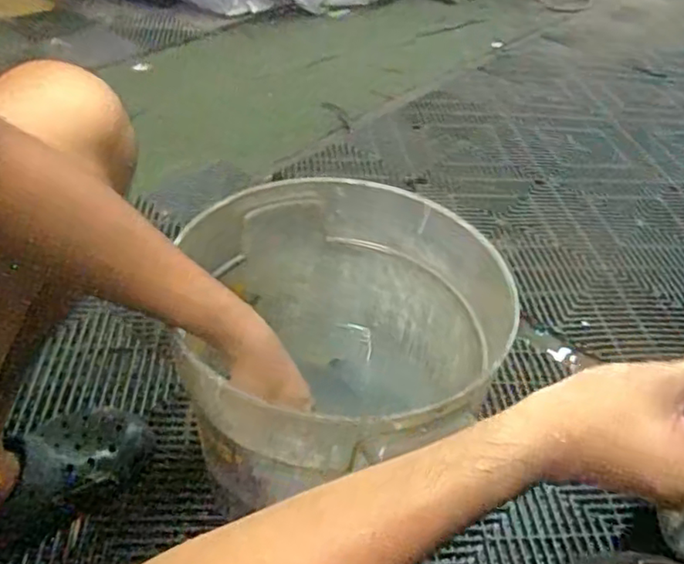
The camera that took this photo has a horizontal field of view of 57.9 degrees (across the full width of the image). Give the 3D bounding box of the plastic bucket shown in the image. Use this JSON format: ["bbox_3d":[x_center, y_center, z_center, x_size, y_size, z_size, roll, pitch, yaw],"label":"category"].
[{"bbox_3d":[-0.027,0.064,0.633,0.282,0.222,0.309,2,43,-2],"label":"plastic bucket"}]

